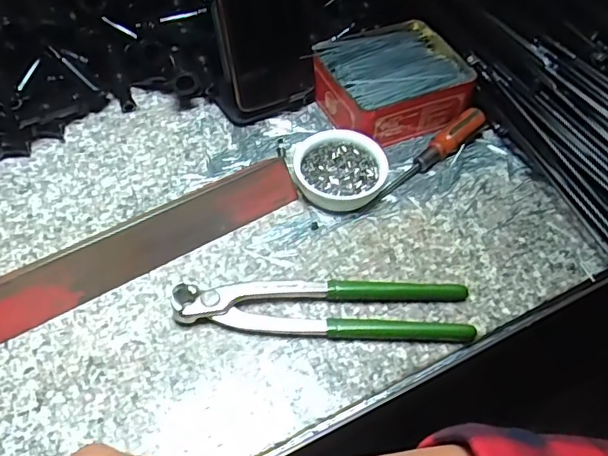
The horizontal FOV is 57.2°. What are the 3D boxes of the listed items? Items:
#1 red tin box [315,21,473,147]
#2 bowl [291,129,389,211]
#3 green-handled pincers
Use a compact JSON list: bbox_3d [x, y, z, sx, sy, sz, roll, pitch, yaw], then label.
[{"bbox_3d":[0.077,-0.133,0.500,0.125,0.038,0.111,-22,57,-19],"label":"red tin box"},{"bbox_3d":[0.027,-0.046,0.446,0.072,0.026,0.065,2,53,-2],"label":"bowl"},{"bbox_3d":[0.014,0.051,0.380,0.196,0.016,0.048,2,53,-2],"label":"green-handled pincers"}]

